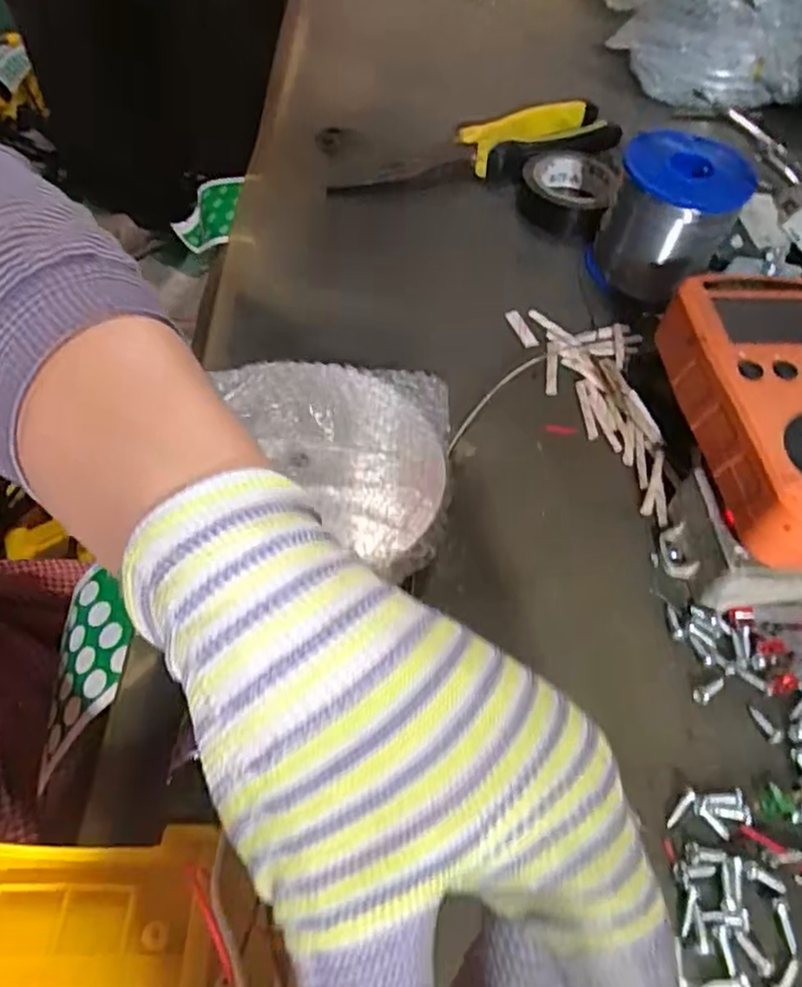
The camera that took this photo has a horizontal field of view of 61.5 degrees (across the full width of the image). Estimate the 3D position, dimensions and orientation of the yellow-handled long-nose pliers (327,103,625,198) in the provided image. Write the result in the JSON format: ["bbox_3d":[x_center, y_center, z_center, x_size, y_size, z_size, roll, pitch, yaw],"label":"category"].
[{"bbox_3d":[0.046,-0.211,0.425,0.187,0.024,0.043,-21,59,-13],"label":"yellow-handled long-nose pliers"}]

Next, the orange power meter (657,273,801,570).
[{"bbox_3d":[0.147,-0.035,0.262,0.067,0.027,0.125,0,57,-4],"label":"orange power meter"}]

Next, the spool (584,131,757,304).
[{"bbox_3d":[0.141,-0.149,0.359,0.064,0.055,0.064,0,57,0],"label":"spool"}]

